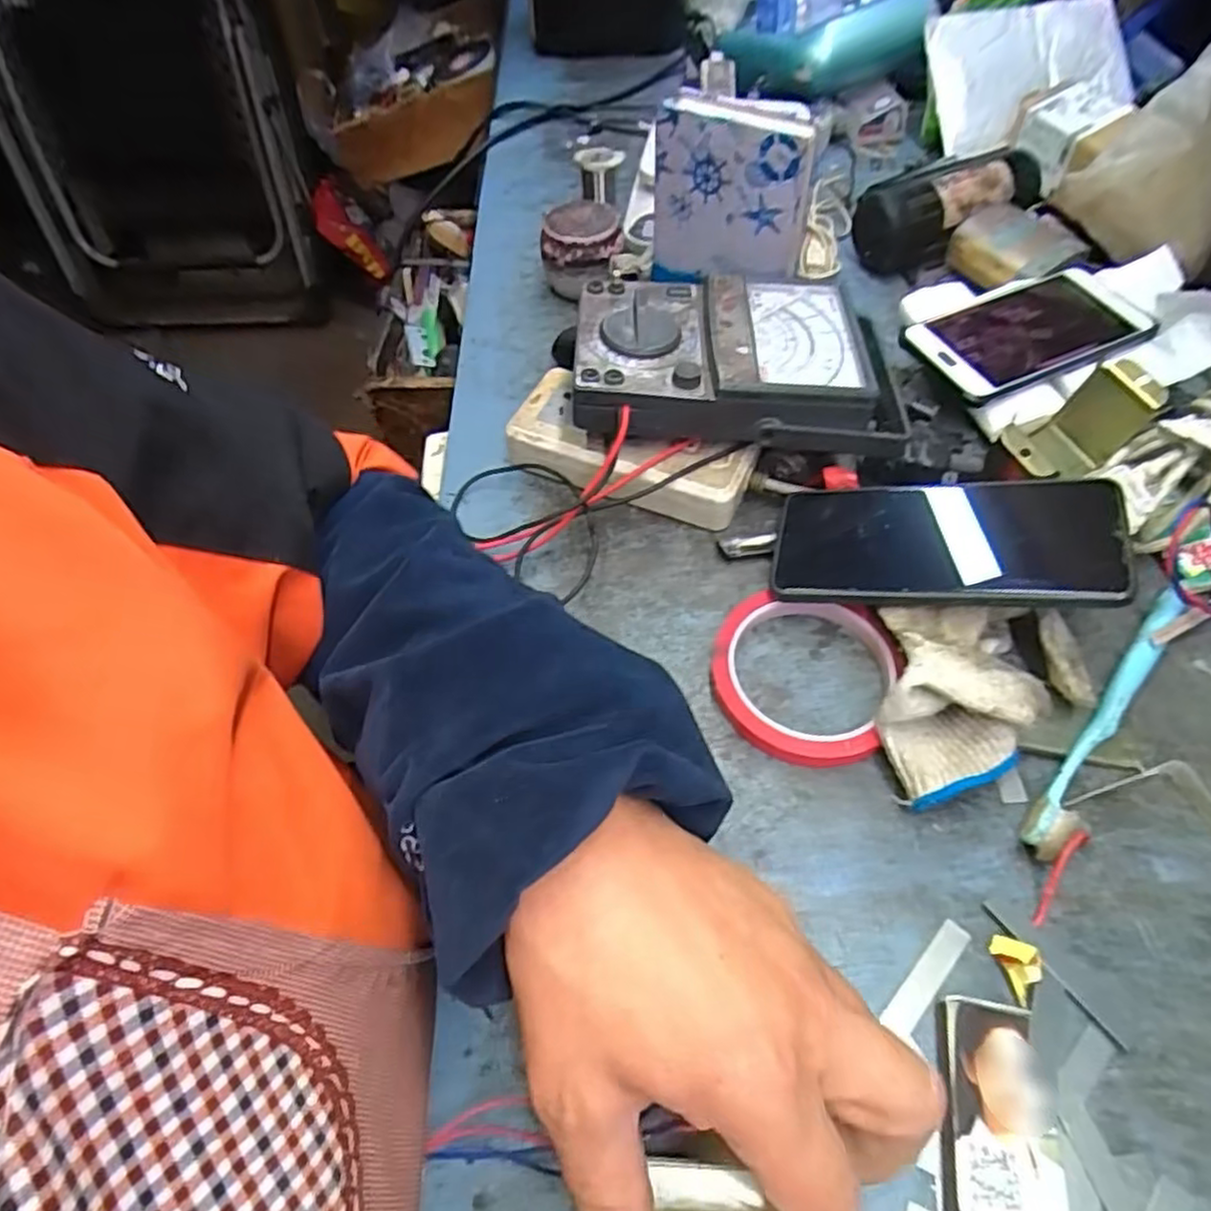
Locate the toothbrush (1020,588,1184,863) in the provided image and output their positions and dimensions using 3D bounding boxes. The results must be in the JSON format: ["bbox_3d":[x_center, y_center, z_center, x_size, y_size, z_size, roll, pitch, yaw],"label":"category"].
[{"bbox_3d":[0.245,0.054,0.351,0.020,0.017,0.171,36,65,24],"label":"toothbrush"}]

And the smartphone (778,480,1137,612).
[{"bbox_3d":[0.170,-0.033,0.376,0.163,0.013,0.080,2,52,27],"label":"smartphone"}]

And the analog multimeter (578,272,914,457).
[{"bbox_3d":[0.077,-0.147,0.436,0.183,0.048,0.112,0,56,2],"label":"analog multimeter"}]

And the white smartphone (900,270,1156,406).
[{"bbox_3d":[0.277,-0.180,0.476,0.147,0.007,0.077,-21,57,-11],"label":"white smartphone"}]

